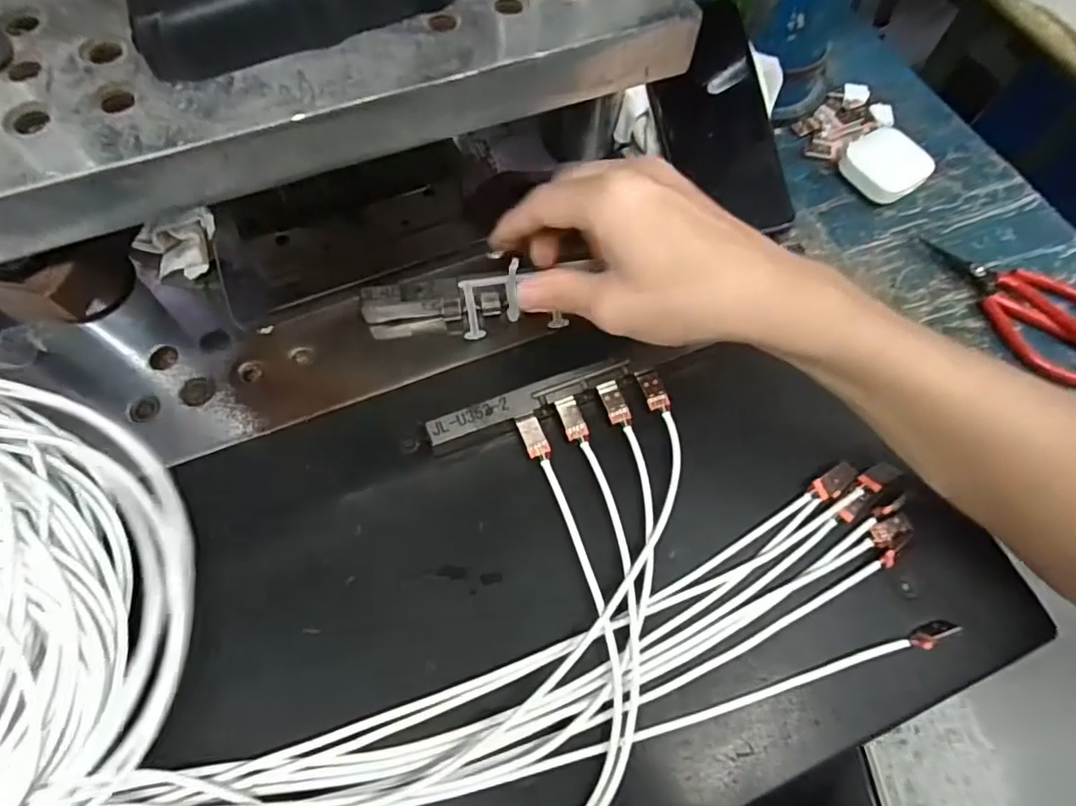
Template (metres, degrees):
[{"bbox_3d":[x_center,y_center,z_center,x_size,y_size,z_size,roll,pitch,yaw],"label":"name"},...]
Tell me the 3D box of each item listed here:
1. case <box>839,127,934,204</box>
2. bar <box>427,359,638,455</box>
[{"bbox_3d":[0.238,-0.163,0.397,0.046,0.019,0.049,-25,68,-11],"label":"case"},{"bbox_3d":[-0.002,0.000,0.319,0.118,0.010,0.015,-19,67,-9],"label":"bar"}]

